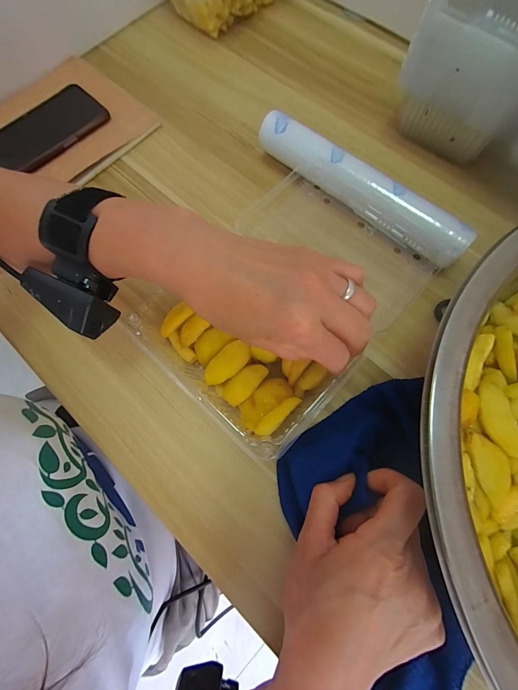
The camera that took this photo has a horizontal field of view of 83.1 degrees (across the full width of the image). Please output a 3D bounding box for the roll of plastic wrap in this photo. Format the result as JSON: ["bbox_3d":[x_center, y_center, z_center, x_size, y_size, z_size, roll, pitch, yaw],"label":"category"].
[{"bbox_3d":[0.099,-0.163,0.316,0.250,0.045,0.047,39,79,10],"label":"roll of plastic wrap"}]

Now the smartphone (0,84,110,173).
[{"bbox_3d":[-0.270,-0.262,0.362,0.161,0.012,0.079,-36,78,-9],"label":"smartphone"}]

